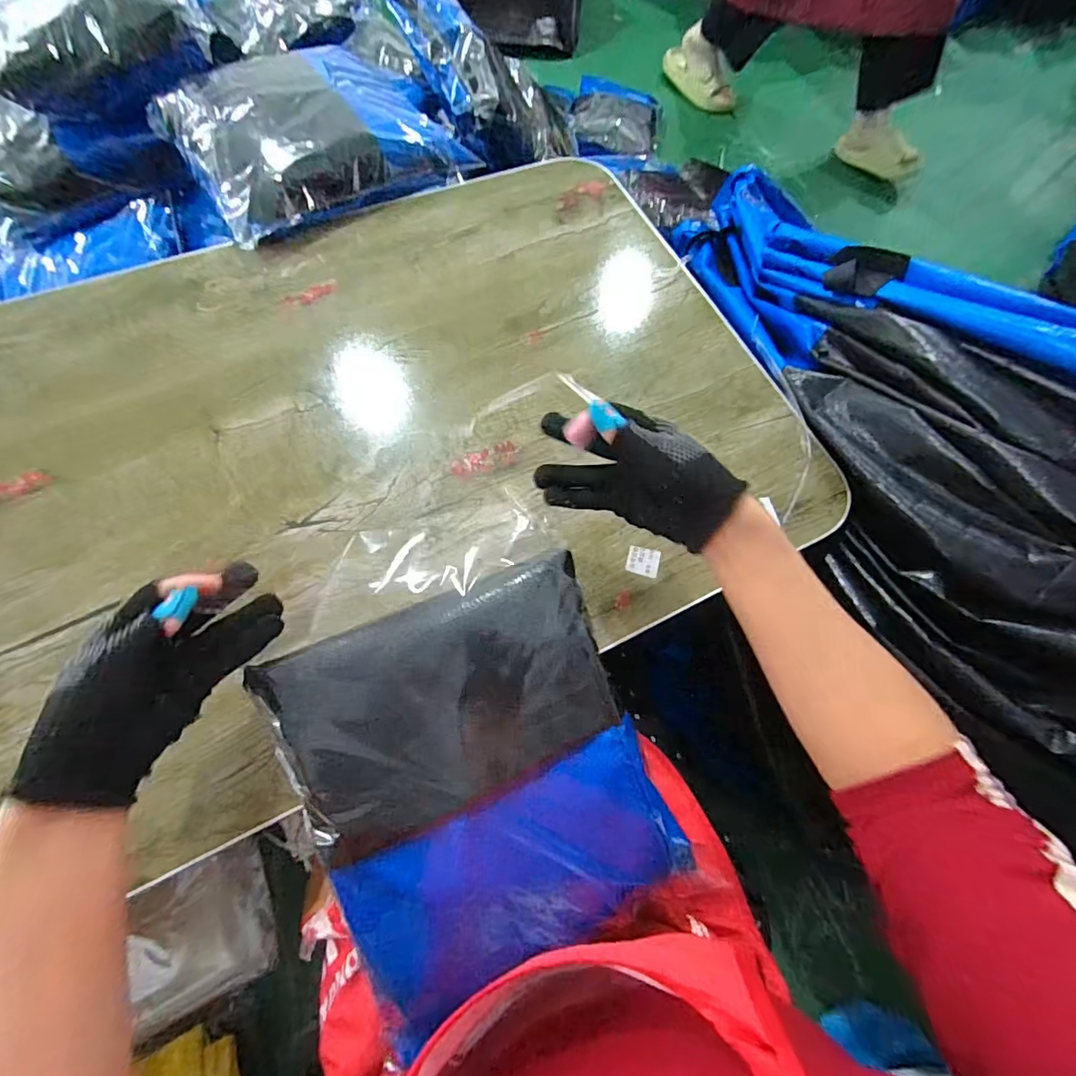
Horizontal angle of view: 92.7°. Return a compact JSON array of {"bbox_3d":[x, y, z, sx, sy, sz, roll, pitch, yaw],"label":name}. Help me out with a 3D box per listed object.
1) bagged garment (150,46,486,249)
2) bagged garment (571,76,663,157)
[{"bbox_3d":[-0.270,-0.513,0.635,0.329,0.073,0.259,-35,77,-17],"label":"bagged garment"},{"bbox_3d":[0.199,-1.064,1.314,0.232,0.055,0.310,11,69,-2],"label":"bagged garment"}]

